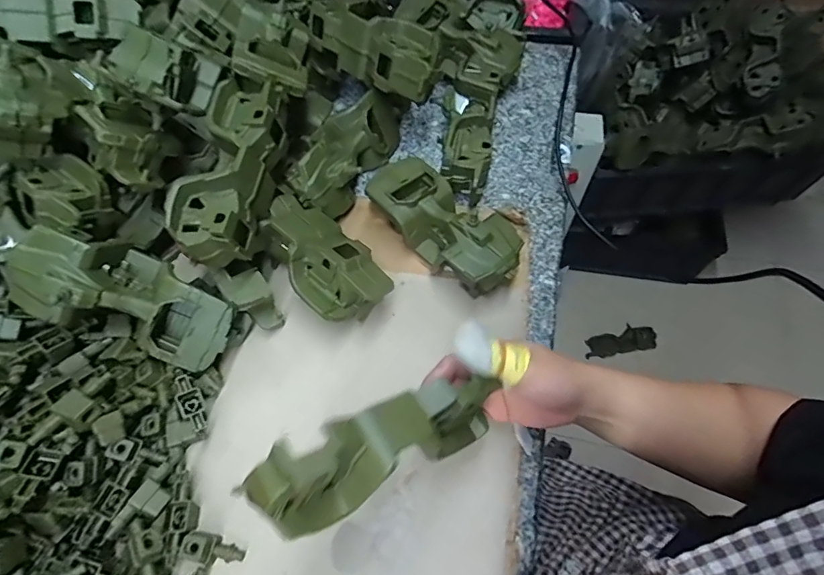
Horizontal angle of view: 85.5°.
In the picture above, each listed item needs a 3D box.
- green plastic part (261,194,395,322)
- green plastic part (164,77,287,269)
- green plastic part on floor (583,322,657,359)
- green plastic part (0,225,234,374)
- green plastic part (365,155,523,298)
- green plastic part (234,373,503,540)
[{"bbox_3d":[-0.088,-0.027,0.443,0.076,0.066,0.152,-36,65,-15],"label":"green plastic part"},{"bbox_3d":[-0.163,-0.112,0.420,0.059,0.073,0.194,5,62,6],"label":"green plastic part"},{"bbox_3d":[0.544,0.142,1.170,0.176,0.022,0.066,-14,63,9],"label":"green plastic part on floor"},{"bbox_3d":[-0.244,0.006,0.388,0.171,0.050,0.080,28,63,-16],"label":"green plastic part"},{"bbox_3d":[0.035,-0.065,0.465,0.086,0.063,0.172,-38,65,-17],"label":"green plastic part"},{"bbox_3d":[-0.012,0.095,0.272,0.168,0.044,0.042,-12,60,-37],"label":"green plastic part"}]

